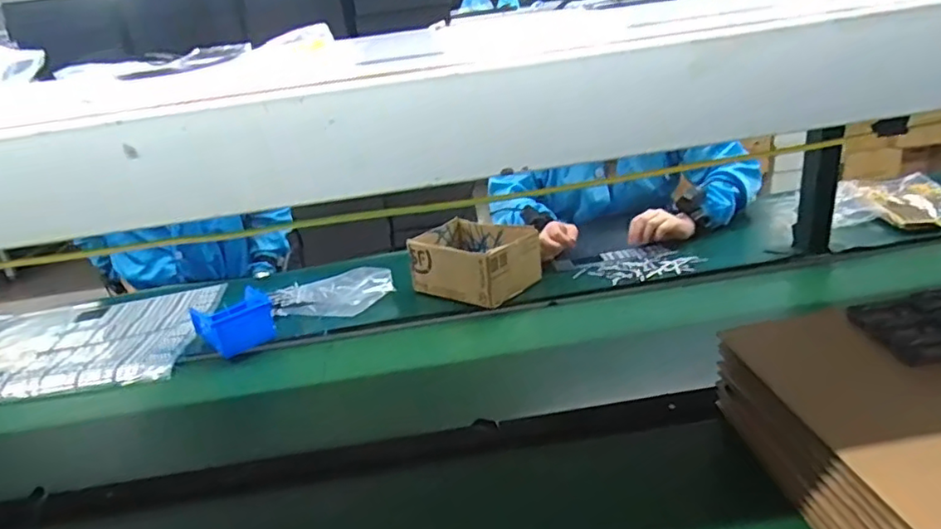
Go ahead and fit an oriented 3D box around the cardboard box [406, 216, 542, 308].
[{"bbox_3d":[0.012,-0.009,1.137,0.206,0.098,0.177,10,29,35],"label":"cardboard box"}]

